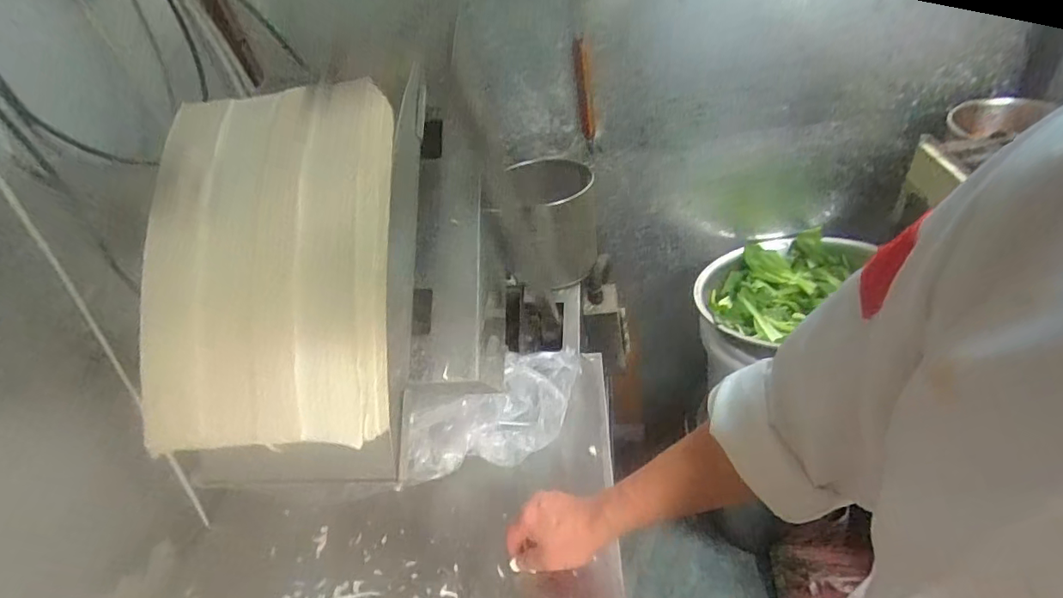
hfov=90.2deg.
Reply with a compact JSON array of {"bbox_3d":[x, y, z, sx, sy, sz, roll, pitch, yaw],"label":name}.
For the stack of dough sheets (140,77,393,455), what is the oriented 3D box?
[{"bbox_3d":[-0.231,-0.029,0.470,0.212,0.056,0.313,-3,83,2],"label":"stack of dough sheets"}]

